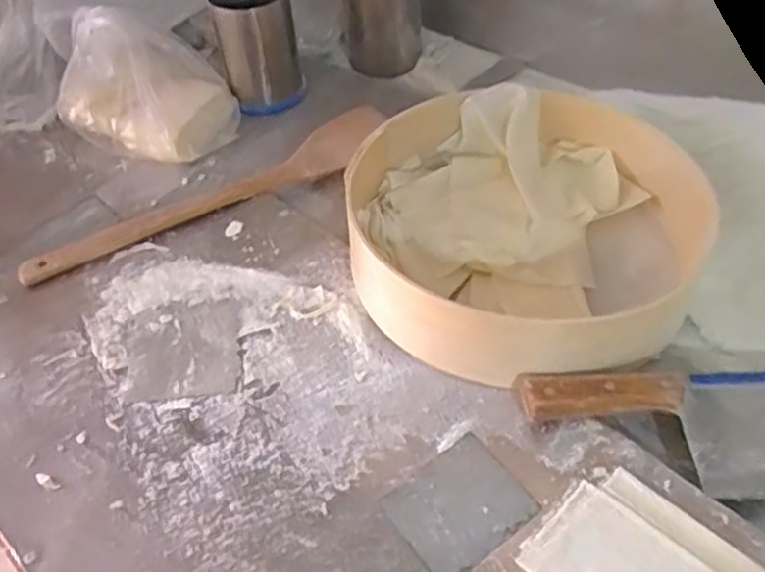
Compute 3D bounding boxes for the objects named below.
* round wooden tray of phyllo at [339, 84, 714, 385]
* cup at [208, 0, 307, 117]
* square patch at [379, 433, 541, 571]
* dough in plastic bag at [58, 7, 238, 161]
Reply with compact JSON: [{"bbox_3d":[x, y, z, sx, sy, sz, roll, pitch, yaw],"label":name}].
[{"bbox_3d":[0.126,-0.063,0.605,0.293,0.062,0.290,-1,51,2],"label":"round wooden tray of phyllo"},{"bbox_3d":[-0.130,-0.259,0.781,0.083,0.119,0.083,-11,51,-4],"label":"cup"},{"bbox_3d":[0.051,0.147,0.490,0.083,0.004,0.072,-32,56,-21],"label":"square patch"},{"bbox_3d":[-0.248,-0.199,0.747,0.181,0.138,0.103,-15,51,-7],"label":"dough in plastic bag"}]

